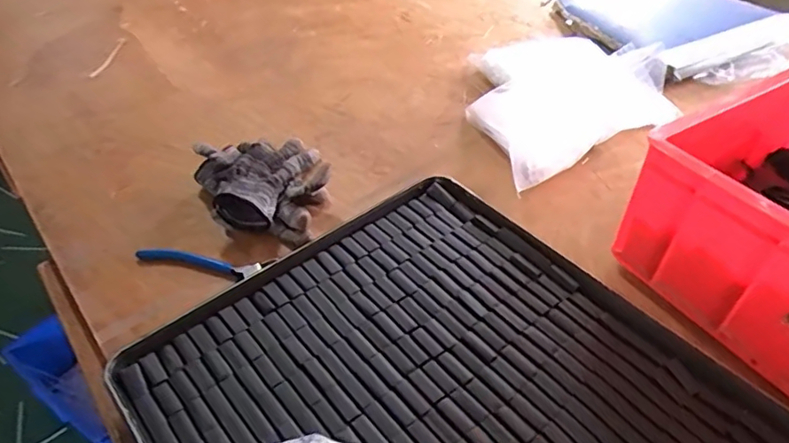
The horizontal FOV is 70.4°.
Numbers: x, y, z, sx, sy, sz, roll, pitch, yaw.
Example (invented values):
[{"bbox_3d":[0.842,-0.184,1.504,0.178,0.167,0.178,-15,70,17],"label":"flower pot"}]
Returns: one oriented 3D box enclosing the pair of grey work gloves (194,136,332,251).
[{"bbox_3d":[-0.150,-0.049,0.636,0.157,0.053,0.165,6,44,7],"label":"pair of grey work gloves"}]

